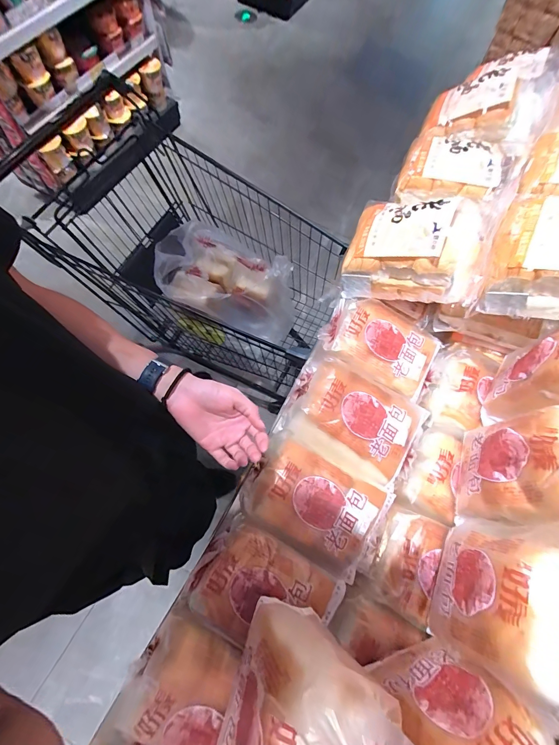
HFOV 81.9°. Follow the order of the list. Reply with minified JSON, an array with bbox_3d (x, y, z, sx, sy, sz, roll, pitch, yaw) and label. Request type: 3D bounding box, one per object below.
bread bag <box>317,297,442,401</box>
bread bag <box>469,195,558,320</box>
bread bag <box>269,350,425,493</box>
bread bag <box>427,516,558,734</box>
[{"bbox_3d":[0.174,-0.058,0.552,0.193,0.038,0.148,26,71,6],"label":"bread bag"},{"bbox_3d":[0.384,-0.165,0.433,0.173,0.085,0.162,13,76,36],"label":"bread bag"},{"bbox_3d":[0.115,0.068,0.517,0.204,0.080,0.135,27,72,7],"label":"bread bag"},{"bbox_3d":[0.257,0.227,0.313,0.125,0.198,0.152,11,71,1],"label":"bread bag"}]

